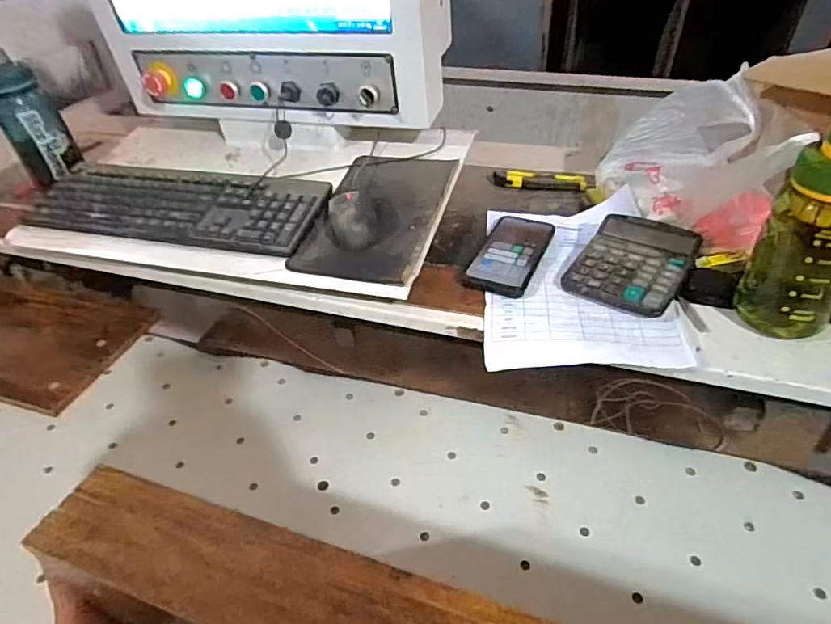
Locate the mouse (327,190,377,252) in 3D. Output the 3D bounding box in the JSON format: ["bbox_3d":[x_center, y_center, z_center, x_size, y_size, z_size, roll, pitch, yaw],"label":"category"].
[{"bbox_3d":[-0.079,-0.116,0.657,0.055,0.033,0.085,-12,40,-9],"label":"mouse"}]

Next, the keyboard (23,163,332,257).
[{"bbox_3d":[-0.337,-0.149,0.735,0.431,0.030,0.133,8,41,16],"label":"keyboard"}]

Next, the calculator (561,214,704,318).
[{"bbox_3d":[0.253,-0.060,0.625,0.118,0.024,0.144,21,46,28],"label":"calculator"}]

